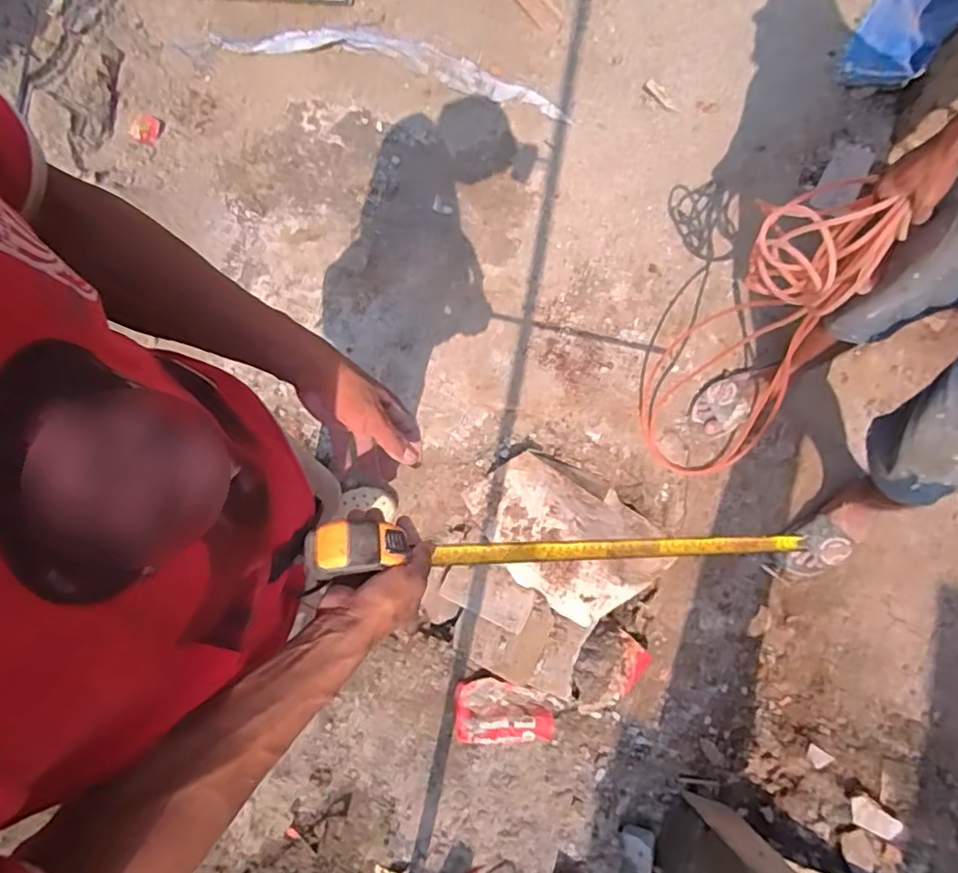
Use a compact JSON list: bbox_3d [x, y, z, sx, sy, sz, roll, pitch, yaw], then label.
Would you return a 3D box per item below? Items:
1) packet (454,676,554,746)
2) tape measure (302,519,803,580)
[{"bbox_3d":[0.057,0.625,1.366,0.221,0.022,0.138,2,79,-4],"label":"packet"},{"bbox_3d":[0.119,0.119,0.644,0.591,0.056,0.043,5,75,-25],"label":"tape measure"}]

